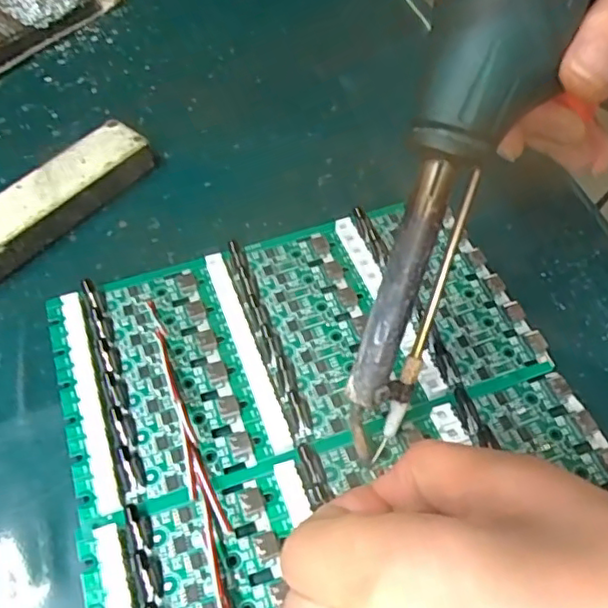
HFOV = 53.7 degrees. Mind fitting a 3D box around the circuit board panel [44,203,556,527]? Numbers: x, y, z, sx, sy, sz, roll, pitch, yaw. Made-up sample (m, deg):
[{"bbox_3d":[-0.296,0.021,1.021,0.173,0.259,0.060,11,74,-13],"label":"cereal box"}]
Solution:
[{"bbox_3d":[-0.005,0.011,0.251,0.188,0.008,0.104,-17,56,-11],"label":"circuit board panel"}]

